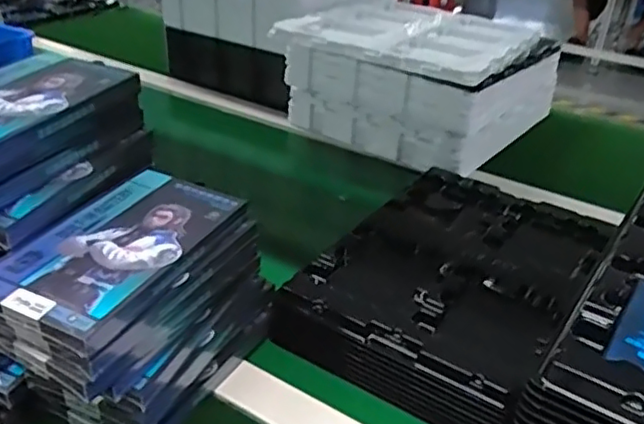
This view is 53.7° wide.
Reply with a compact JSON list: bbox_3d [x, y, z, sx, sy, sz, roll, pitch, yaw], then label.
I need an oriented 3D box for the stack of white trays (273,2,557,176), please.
[{"bbox_3d":[0.139,-0.177,0.901,0.272,0.171,0.330,24,36,30],"label":"stack of white trays"}]

